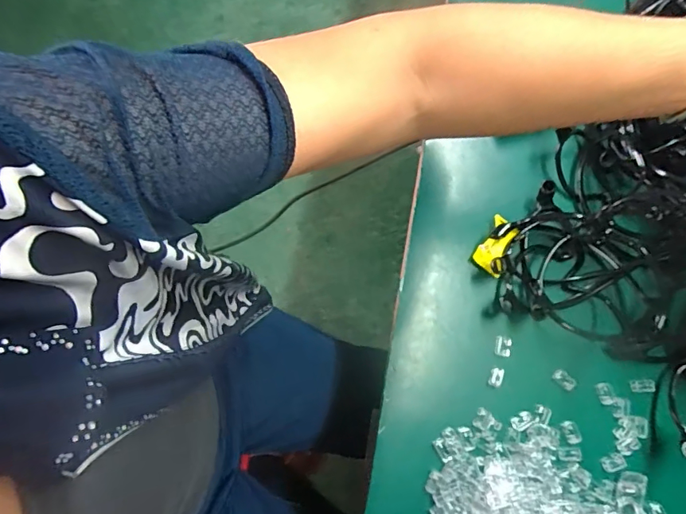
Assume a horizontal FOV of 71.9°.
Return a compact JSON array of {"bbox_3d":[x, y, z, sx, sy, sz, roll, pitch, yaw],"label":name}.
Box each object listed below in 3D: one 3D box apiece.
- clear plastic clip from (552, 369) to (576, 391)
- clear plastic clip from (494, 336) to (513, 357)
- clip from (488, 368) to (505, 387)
[{"bbox_3d":[0.192,0.107,0.409,0.020,0.007,0.012,41,78,5],"label":"clear plastic clip"},{"bbox_3d":[0.140,0.078,0.411,0.014,0.004,0.016,13,77,-1],"label":"clear plastic clip"},{"bbox_3d":[0.131,0.102,0.402,0.011,0.005,0.016,21,77,1],"label":"clip"}]

